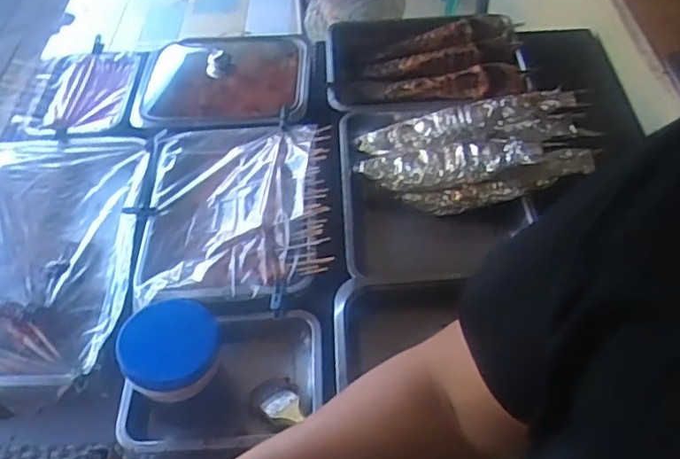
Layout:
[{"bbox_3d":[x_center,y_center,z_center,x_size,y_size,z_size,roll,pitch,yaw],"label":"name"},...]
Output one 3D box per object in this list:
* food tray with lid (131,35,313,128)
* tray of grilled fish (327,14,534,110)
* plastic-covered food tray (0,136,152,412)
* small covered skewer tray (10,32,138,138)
[{"bbox_3d":[-0.254,-0.296,1.241,0.370,0.135,0.322,0,50,2],"label":"food tray with lid"},{"bbox_3d":[0.178,-0.341,1.237,0.408,0.080,0.239,-8,50,-5],"label":"tray of grilled fish"},{"bbox_3d":[-0.512,0.030,0.958,0.373,0.056,0.494,-5,50,-2],"label":"plastic-covered food tray"},{"bbox_3d":[-0.525,-0.280,1.224,0.207,0.046,0.282,-4,50,-2],"label":"small covered skewer tray"}]

